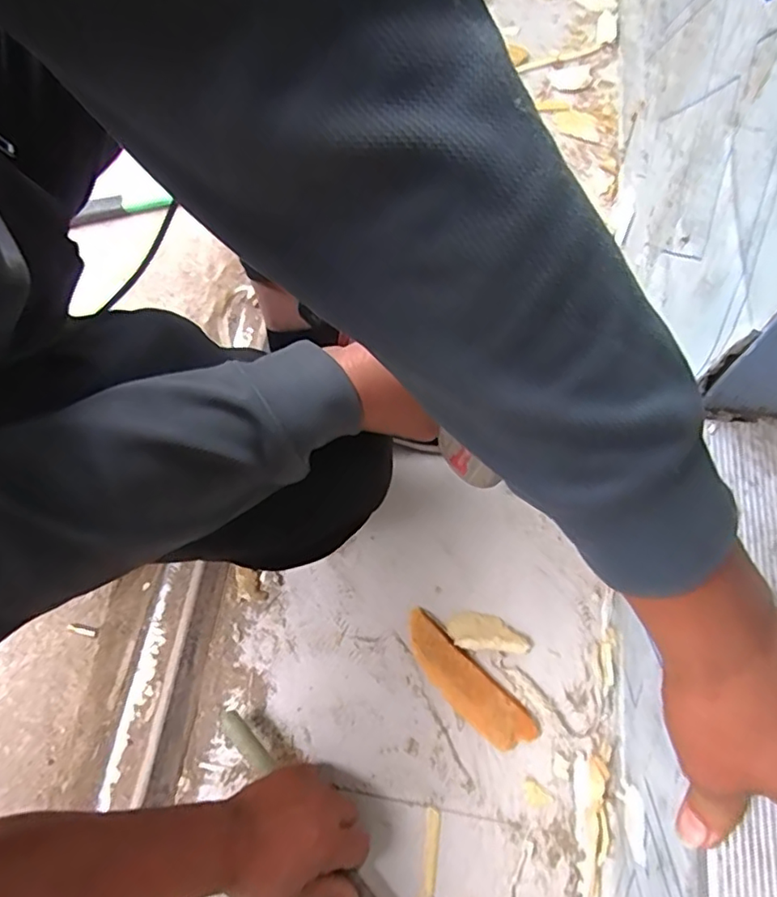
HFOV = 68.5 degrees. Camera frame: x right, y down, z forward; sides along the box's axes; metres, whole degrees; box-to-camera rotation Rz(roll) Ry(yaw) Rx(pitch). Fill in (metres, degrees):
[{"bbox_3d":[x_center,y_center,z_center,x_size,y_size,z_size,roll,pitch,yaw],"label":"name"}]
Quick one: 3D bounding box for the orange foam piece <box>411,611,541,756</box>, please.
[{"bbox_3d":[0.068,0.213,0.520,0.144,0.016,0.043,40,75,17],"label":"orange foam piece"}]

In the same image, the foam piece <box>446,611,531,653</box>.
[{"bbox_3d":[0.093,0.172,0.536,0.074,0.018,0.033,4,68,4],"label":"foam piece"}]

